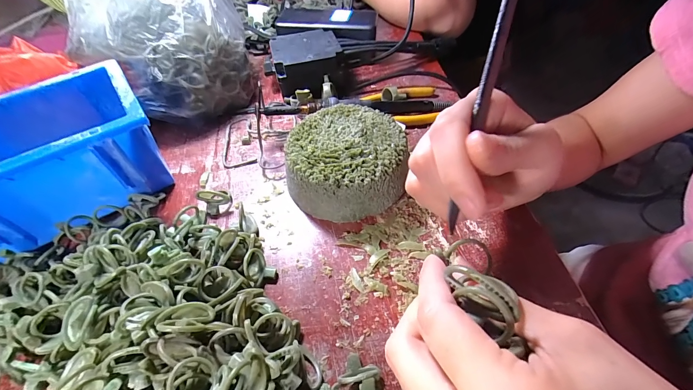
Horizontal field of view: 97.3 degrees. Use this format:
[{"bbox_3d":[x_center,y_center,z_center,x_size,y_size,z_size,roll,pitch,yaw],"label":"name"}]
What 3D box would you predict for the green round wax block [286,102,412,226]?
[{"bbox_3d":[0.000,-0.031,0.267,0.095,0.047,0.098,-2,49,2],"label":"green round wax block"}]

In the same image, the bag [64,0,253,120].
[{"bbox_3d":[-0.194,-0.176,0.327,0.165,0.160,0.146,-34,56,-22],"label":"bag"}]

